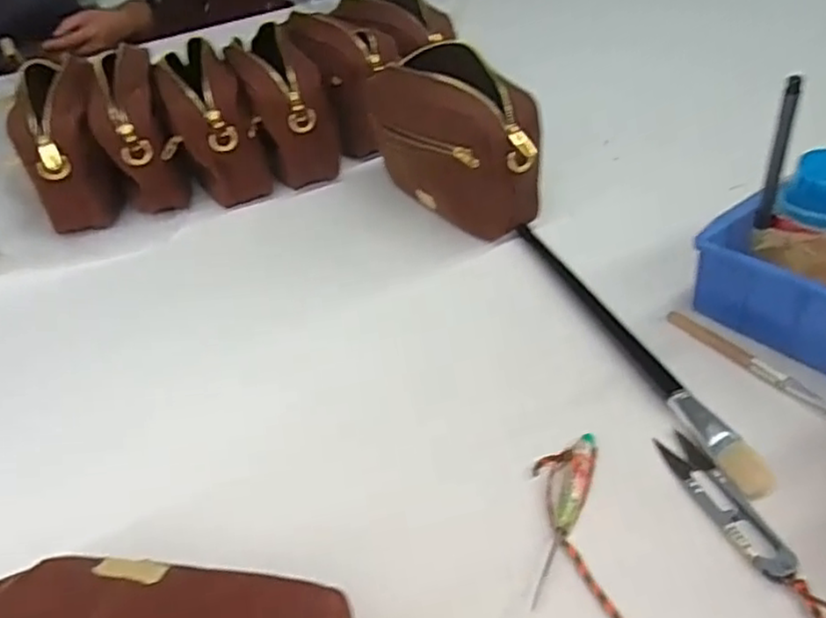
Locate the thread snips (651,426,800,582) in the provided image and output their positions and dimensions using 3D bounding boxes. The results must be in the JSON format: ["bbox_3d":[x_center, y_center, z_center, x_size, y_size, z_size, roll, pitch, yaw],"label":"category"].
[{"bbox_3d":[0.168,0.101,0.373,0.023,0.008,0.100,-13,39,-9],"label":"thread snips"}]

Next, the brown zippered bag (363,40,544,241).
[{"bbox_3d":[0.032,-0.152,0.610,0.066,0.130,0.178,-26,42,-23],"label":"brown zippered bag"}]

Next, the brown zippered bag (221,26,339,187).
[{"bbox_3d":[-0.139,-0.214,0.726,0.084,0.124,0.164,-16,39,-12],"label":"brown zippered bag"}]

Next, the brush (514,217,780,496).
[{"bbox_3d":[0.143,0.011,0.489,0.018,0.016,0.302,-14,39,-10],"label":"brush"}]

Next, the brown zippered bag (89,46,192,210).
[{"bbox_3d":[-0.284,-0.186,0.715,0.064,0.129,0.165,-17,39,-13],"label":"brown zippered bag"}]

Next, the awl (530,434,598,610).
[{"bbox_3d":[0.084,0.110,0.380,0.016,0.010,0.108,11,42,21],"label":"awl"}]

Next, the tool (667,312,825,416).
[{"bbox_3d":[0.220,0.033,0.455,0.014,0.008,0.132,-24,41,-20],"label":"tool"}]

